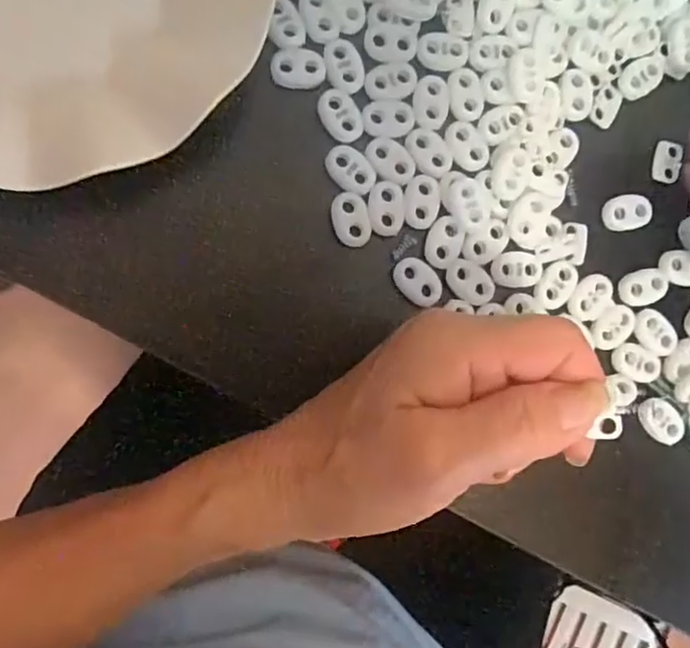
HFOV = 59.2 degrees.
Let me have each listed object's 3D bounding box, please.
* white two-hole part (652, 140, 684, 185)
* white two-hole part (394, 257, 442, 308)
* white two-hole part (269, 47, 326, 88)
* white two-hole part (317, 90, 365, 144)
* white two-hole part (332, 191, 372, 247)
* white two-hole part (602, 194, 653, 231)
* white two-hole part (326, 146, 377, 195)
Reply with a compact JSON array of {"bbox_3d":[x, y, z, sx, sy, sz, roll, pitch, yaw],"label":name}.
[{"bbox_3d":[0.148,-0.074,0.278,0.011,0.007,0.019,17,86,-9],"label":"white two-hole part"},{"bbox_3d":[0.031,-0.018,0.254,0.015,0.004,0.022,-44,96,-8],"label":"white two-hole part"},{"bbox_3d":[-0.019,-0.104,0.247,0.022,0.004,0.016,-3,90,-10],"label":"white two-hole part"},{"bbox_3d":[-0.001,-0.086,0.248,0.016,0.004,0.023,-31,94,-9],"label":"white two-hole part"},{"bbox_3d":[0.003,-0.043,0.248,0.015,0.004,0.022,-11,91,-10],"label":"white two-hole part"},{"bbox_3d":[0.126,-0.050,0.271,0.021,0.005,0.016,-4,90,-10],"label":"white two-hole part"},{"bbox_3d":[0.003,-0.064,0.249,0.023,0.004,0.015,42,83,-7],"label":"white two-hole part"}]

